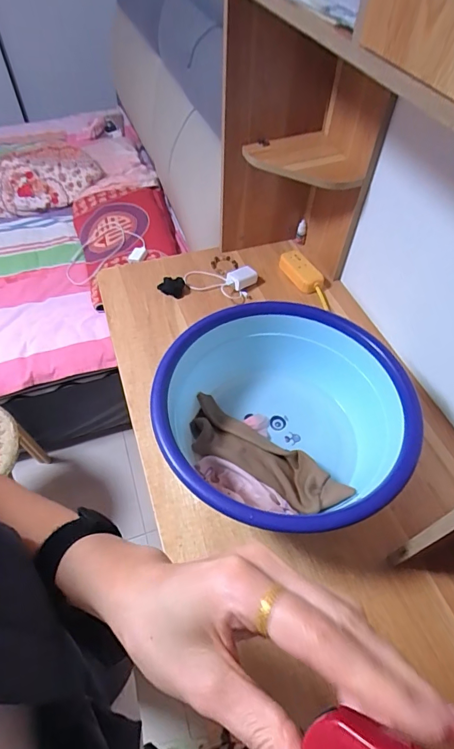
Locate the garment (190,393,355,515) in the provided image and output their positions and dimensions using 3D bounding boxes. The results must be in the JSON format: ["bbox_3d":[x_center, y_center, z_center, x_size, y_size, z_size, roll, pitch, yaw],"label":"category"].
[{"bbox_3d":[0.049,0.137,0.665,0.289,0.057,0.105,32,58,20],"label":"garment"}]

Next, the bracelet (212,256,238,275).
[{"bbox_3d":[-0.005,-0.269,1.000,0.062,0.010,0.073,-10,54,-9],"label":"bracelet"}]

